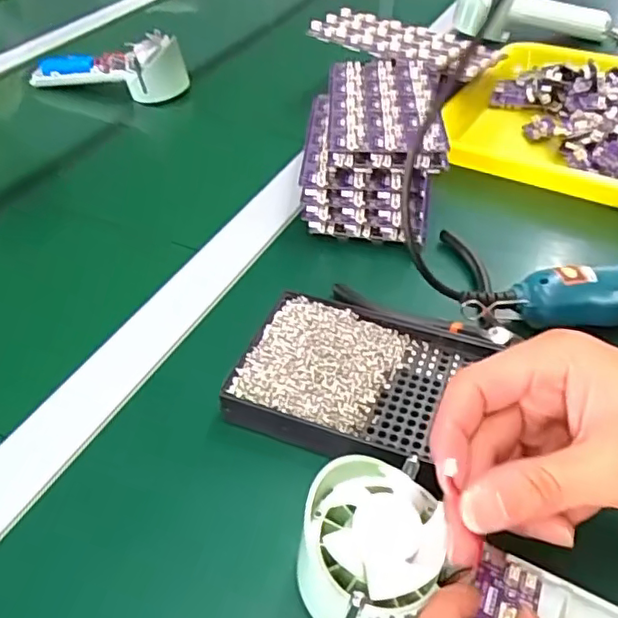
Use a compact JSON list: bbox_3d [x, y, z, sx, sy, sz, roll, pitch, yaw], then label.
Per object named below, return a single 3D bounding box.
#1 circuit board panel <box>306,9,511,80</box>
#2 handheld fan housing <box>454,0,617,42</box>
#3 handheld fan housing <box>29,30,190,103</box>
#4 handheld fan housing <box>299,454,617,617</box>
[{"bbox_3d":[0.085,-0.251,0.574,0.175,0.022,0.075,24,55,23],"label":"circuit board panel"},{"bbox_3d":[0.276,-0.359,0.712,0.198,0.072,0.054,0,44,1],"label":"handheld fan housing"},{"bbox_3d":[-0.218,-0.262,0.641,0.170,0.053,0.044,9,45,11],"label":"handheld fan housing"},{"bbox_3d":[0.079,0.117,0.233,0.174,0.034,0.064,23,48,6],"label":"handheld fan housing"}]

